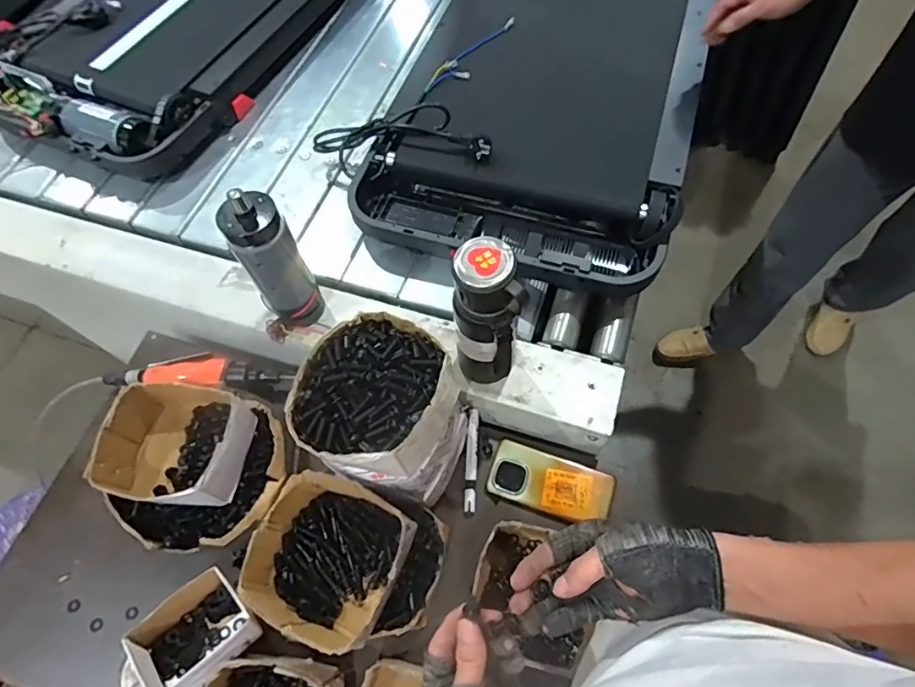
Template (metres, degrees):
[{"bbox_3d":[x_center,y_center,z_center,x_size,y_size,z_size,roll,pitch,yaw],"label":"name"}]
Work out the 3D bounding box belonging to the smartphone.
[{"bbox_3d":[0.127,0.189,0.698,0.162,0.009,0.080,15,65,11],"label":"smartphone"}]

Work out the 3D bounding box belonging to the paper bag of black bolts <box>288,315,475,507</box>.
[{"bbox_3d":[-0.080,0.088,0.610,0.149,0.220,0.159,24,67,14],"label":"paper bag of black bolts"}]

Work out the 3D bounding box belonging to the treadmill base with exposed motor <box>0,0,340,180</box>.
[{"bbox_3d":[-0.497,-0.768,1.080,0.485,0.138,0.996,25,67,15],"label":"treadmill base with exposed motor"}]

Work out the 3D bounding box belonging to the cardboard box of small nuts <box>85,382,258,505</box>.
[{"bbox_3d":[-0.353,0.128,0.652,0.151,0.078,0.140,8,64,7],"label":"cardboard box of small nuts"}]

